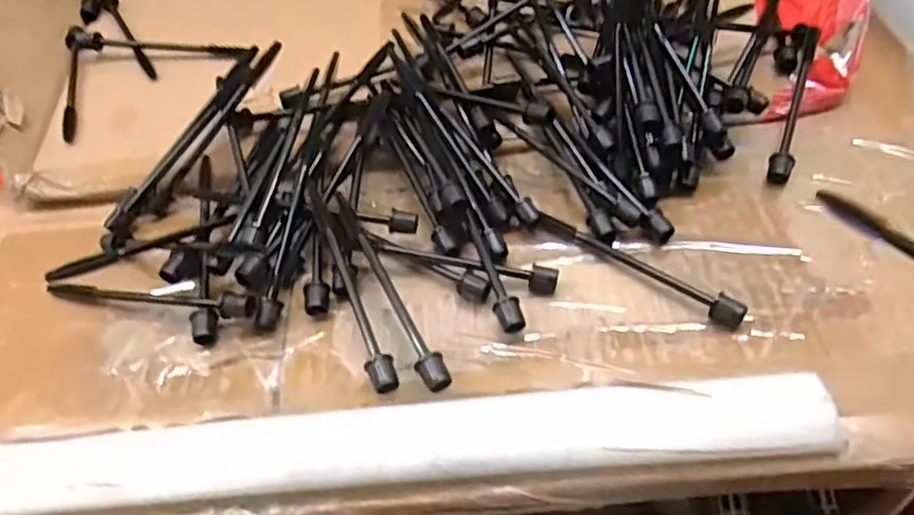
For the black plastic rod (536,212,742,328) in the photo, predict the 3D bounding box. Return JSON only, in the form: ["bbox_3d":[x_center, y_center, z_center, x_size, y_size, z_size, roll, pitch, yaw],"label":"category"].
[{"bbox_3d":[0.073,0.001,0.275,0.014,0.011,0.094,-35,53,-29],"label":"black plastic rod"}]

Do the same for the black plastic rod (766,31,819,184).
[{"bbox_3d":[0.164,-0.074,0.323,0.011,0.008,0.103,16,63,18],"label":"black plastic rod"}]

